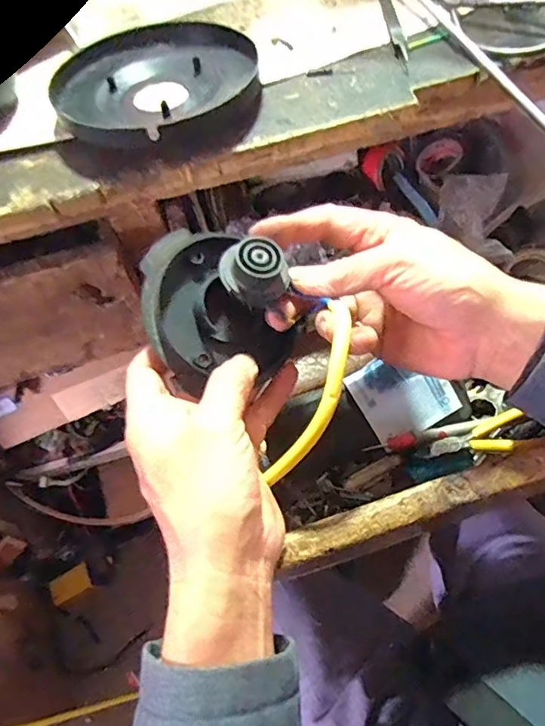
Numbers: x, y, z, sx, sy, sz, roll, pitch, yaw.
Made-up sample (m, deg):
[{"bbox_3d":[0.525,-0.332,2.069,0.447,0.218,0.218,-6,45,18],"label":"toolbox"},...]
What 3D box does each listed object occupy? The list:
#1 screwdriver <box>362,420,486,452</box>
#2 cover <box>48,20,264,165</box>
[{"bbox_3d":[0.117,0.056,0.396,0.091,0.011,0.013,-13,60,-3],"label":"screwdriver"},{"bbox_3d":[-0.082,-0.196,0.363,0.135,0.017,0.153,-33,63,-14],"label":"cover"}]

